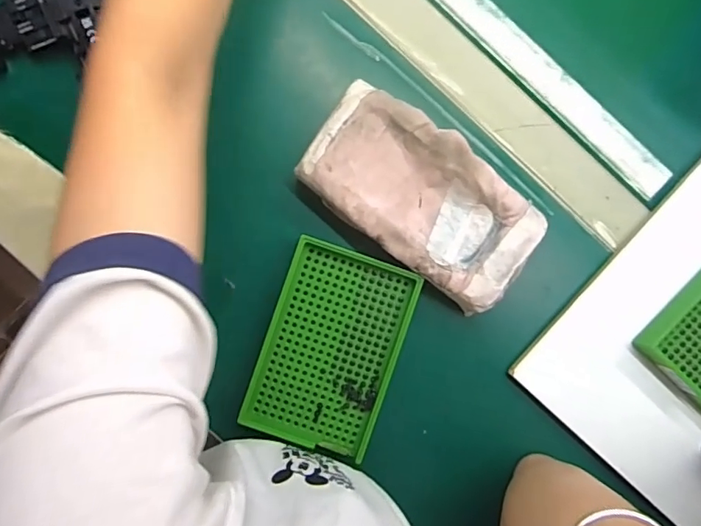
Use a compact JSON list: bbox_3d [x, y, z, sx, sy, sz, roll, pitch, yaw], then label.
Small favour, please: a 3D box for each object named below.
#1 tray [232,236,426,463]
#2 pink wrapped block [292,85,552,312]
[{"bbox_3d":[-0.014,0.060,0.360,0.089,0.024,0.137,19,91,-1],"label":"tray"},{"bbox_3d":[0.049,-0.044,0.356,0.162,0.038,0.085,37,91,-2],"label":"pink wrapped block"}]

